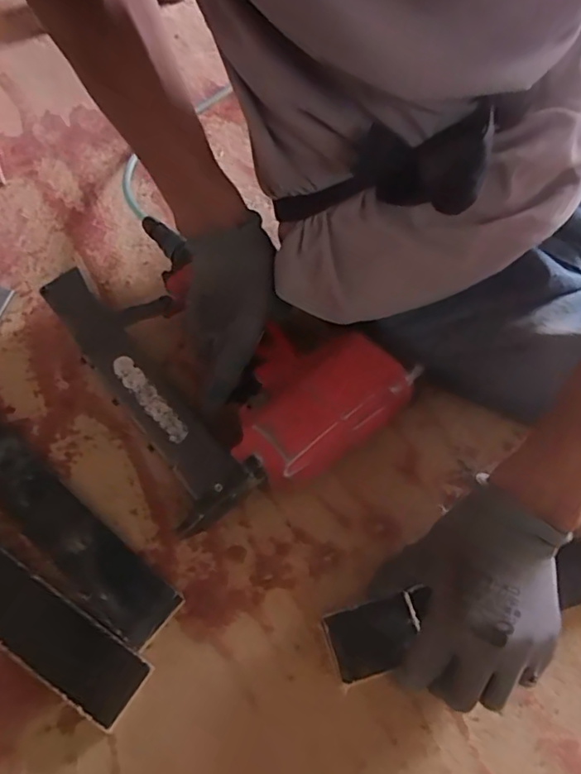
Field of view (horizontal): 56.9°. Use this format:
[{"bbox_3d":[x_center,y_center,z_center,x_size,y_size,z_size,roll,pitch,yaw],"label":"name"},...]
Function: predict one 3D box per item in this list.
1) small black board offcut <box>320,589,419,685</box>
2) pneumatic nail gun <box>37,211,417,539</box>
[{"bbox_3d":[0.061,0.181,0.389,0.064,0.009,0.046,-13,60,-11],"label":"small black board offcut"},{"bbox_3d":[-0.077,-0.041,0.491,0.196,0.071,0.321,-34,66,-21],"label":"pneumatic nail gun"}]

